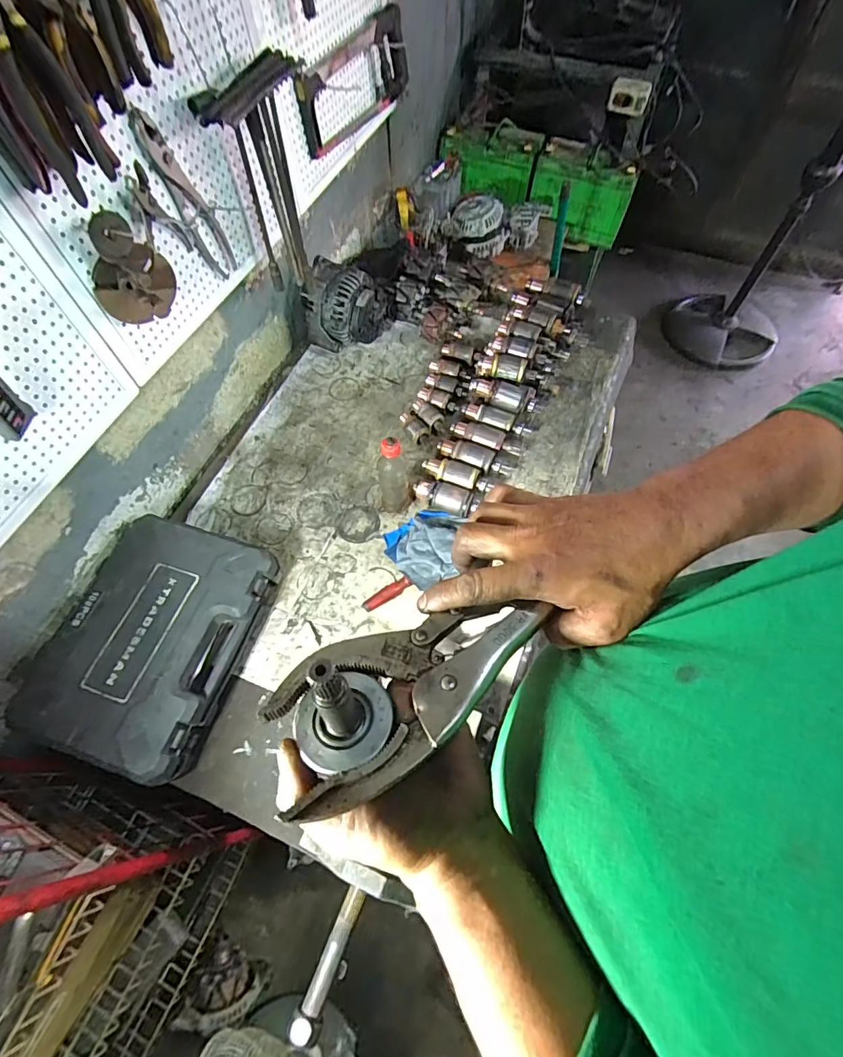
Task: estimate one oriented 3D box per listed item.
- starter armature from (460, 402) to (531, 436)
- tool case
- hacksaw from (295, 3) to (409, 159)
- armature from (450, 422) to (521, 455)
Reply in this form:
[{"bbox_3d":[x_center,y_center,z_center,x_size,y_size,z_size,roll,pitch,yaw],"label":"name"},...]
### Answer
[{"bbox_3d":[0.154,-0.226,1.009,0.150,0.046,0.042,22,65,12],"label":"starter armature"},{"bbox_3d":[-0.442,0.174,0.783,0.303,0.085,0.366,17,64,9],"label":"tool case"},{"bbox_3d":[-0.129,-0.900,0.973,0.047,0.154,0.409,21,65,11],"label":"hacksaw"},{"bbox_3d":[0.130,-0.183,0.988,0.153,0.035,0.051,21,65,11],"label":"armature"}]

